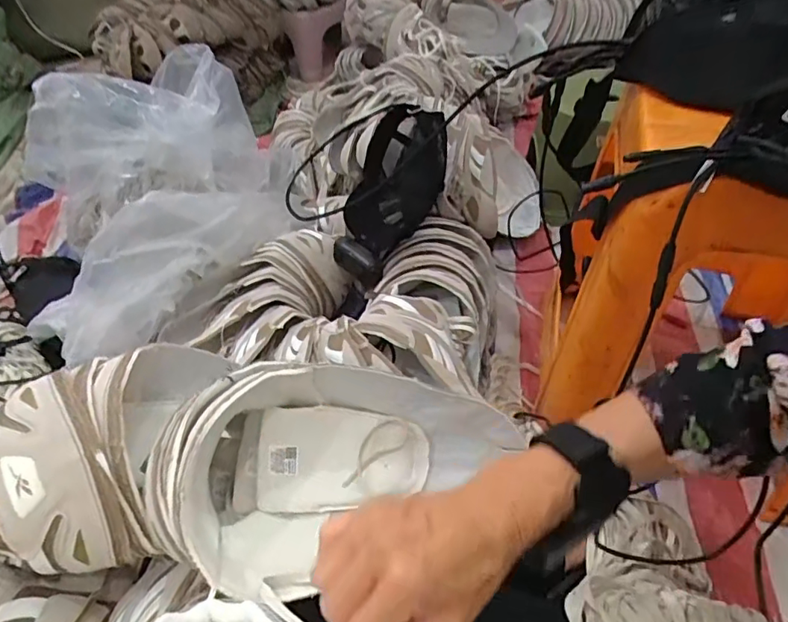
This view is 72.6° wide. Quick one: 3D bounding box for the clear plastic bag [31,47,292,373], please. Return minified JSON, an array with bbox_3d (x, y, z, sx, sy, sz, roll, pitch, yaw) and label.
[{"bbox_3d":[-0.422,-0.217,0.930,0.401,0.265,0.543,-21,49,-14],"label":"clear plastic bag"}]

